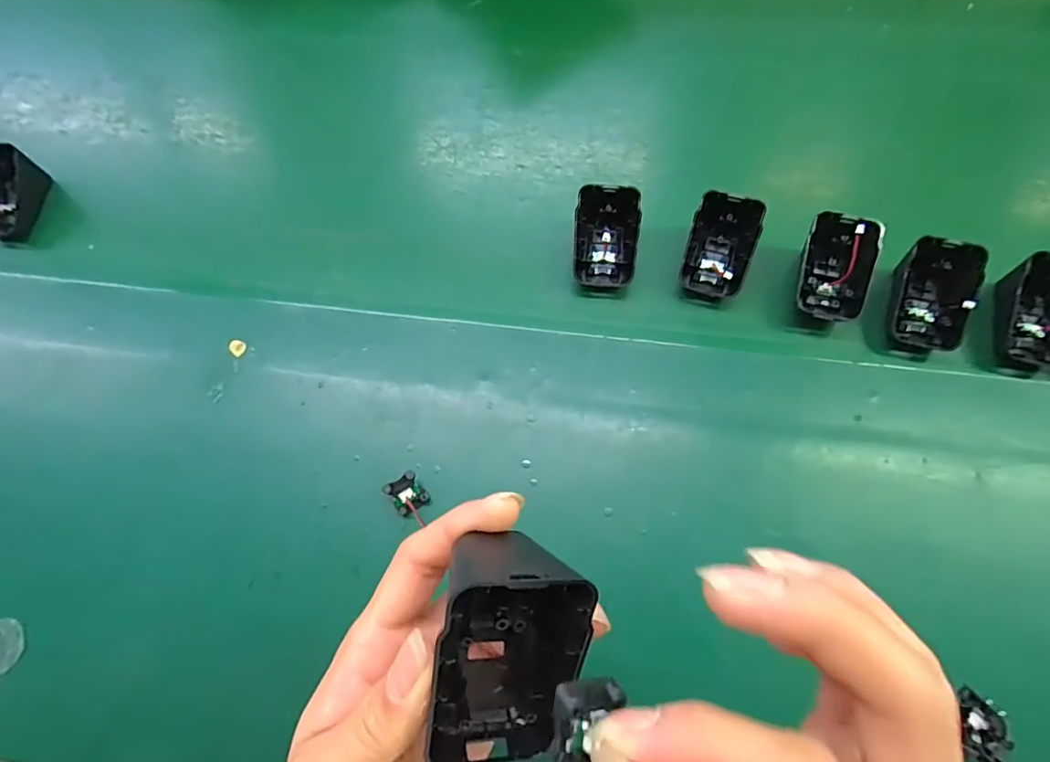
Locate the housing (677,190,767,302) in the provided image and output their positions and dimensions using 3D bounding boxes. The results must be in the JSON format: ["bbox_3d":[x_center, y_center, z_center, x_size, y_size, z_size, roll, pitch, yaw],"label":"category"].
[{"bbox_3d":[0.135,-0.092,0.375,0.046,0.024,0.072,17,102,9],"label":"housing"}]

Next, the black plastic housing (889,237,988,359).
[{"bbox_3d":[0.267,-0.056,0.351,0.050,0.034,0.068,9,70,6],"label":"black plastic housing"}]

